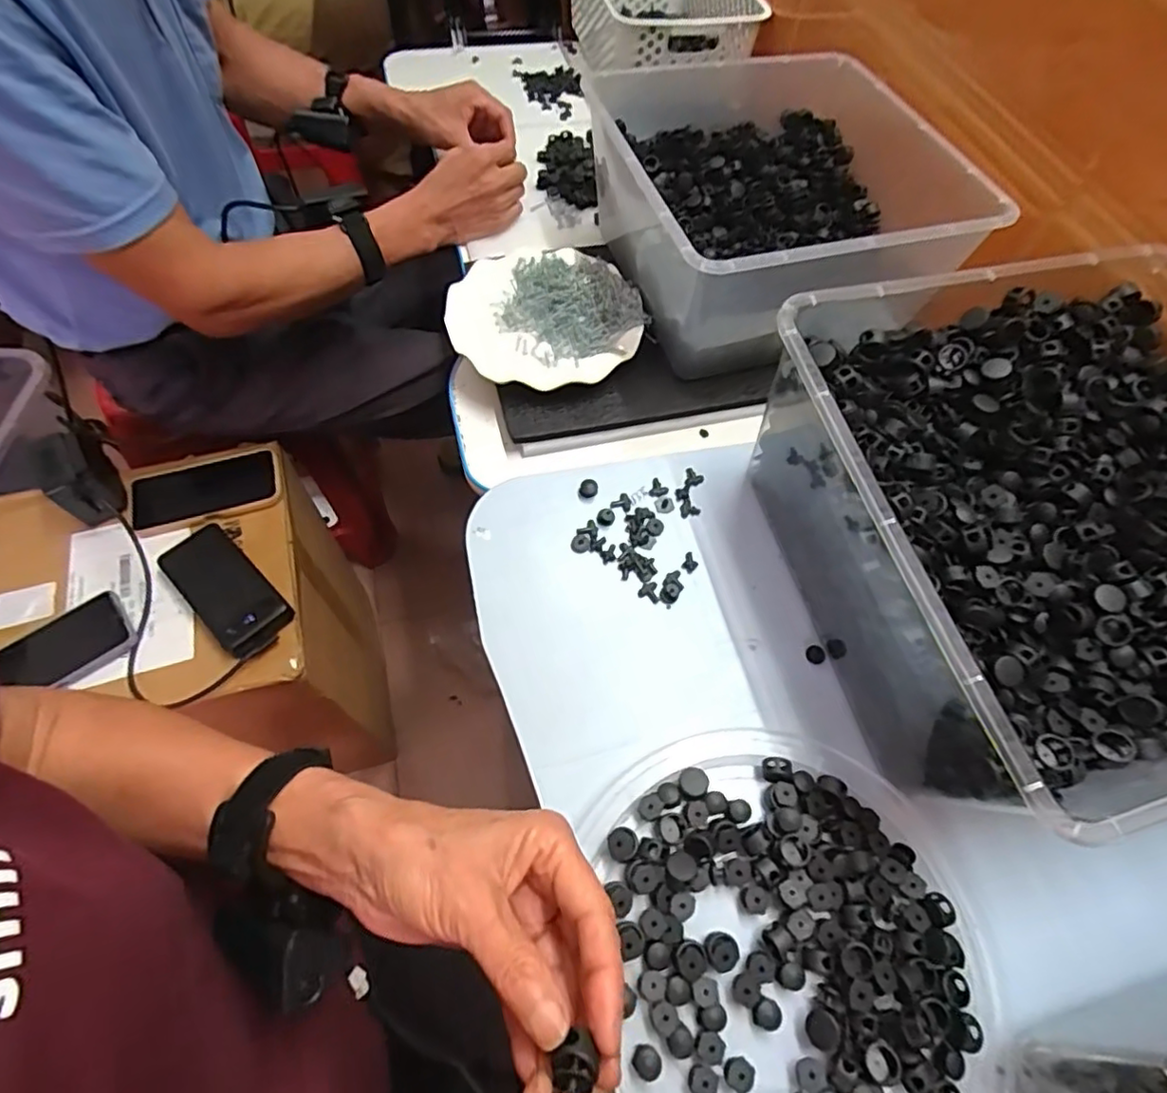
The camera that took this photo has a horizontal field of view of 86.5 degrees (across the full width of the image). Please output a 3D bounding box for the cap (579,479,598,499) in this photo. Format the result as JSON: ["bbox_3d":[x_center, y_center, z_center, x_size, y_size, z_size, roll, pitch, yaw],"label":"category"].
[{"bbox_3d":[0.004,-0.042,0.452,0.013,0.008,0.013,0,59,0],"label":"cap"}]

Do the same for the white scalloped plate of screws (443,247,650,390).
[{"bbox_3d":[-0.035,-0.220,0.595,0.180,0.033,0.153,10,61,2],"label":"white scalloped plate of screws"}]

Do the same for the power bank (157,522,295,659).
[{"bbox_3d":[-0.384,0.044,0.665,0.159,0.021,0.074,41,66,17],"label":"power bank"}]

